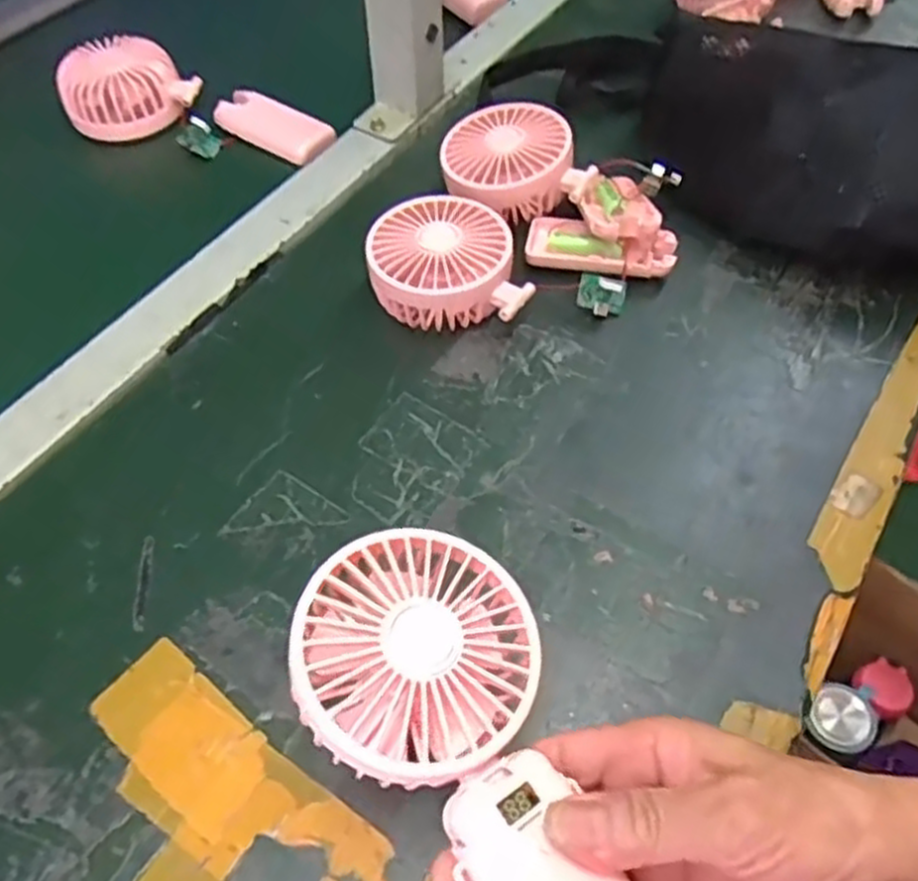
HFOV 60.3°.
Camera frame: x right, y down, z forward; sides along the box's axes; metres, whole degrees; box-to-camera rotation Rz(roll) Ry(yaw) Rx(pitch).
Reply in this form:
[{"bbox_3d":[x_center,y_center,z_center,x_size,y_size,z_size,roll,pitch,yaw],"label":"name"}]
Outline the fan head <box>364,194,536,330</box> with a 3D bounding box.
[{"bbox_3d":[-0.009,-0.106,0.494,0.092,0.045,0.093,-10,55,-7],"label":"fan head"}]

